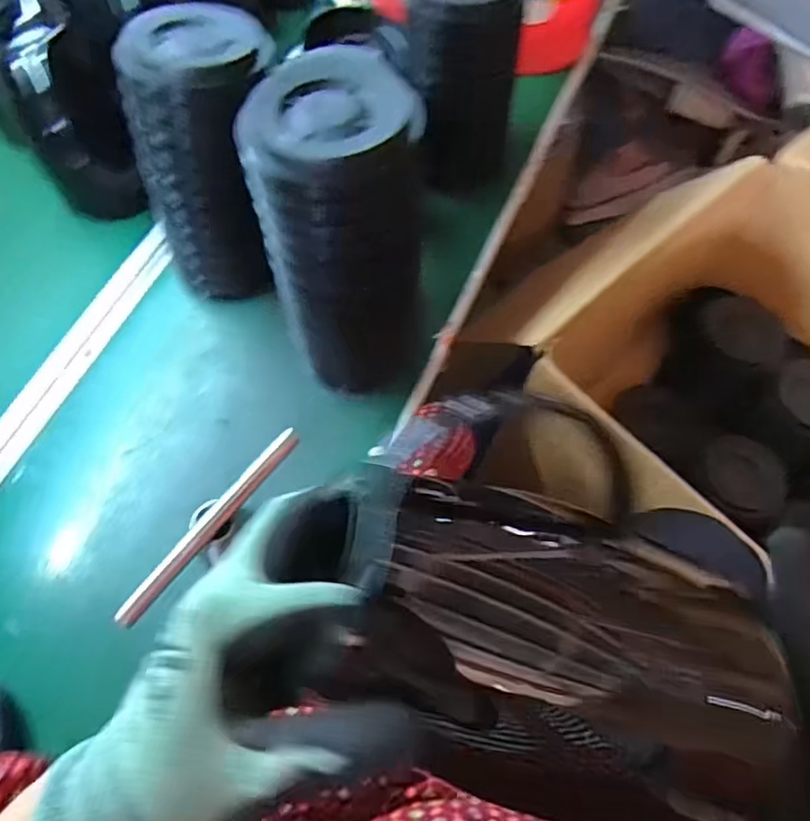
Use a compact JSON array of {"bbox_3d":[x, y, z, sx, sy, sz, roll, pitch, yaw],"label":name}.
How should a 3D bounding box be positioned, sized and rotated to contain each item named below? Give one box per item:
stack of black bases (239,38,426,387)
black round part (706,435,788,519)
[{"bbox_3d":[-0.047,-0.133,0.529,0.123,0.279,0.135,1,65,2],"label":"stack of black bases"},{"bbox_3d":[0.501,0.089,0.900,0.065,0.090,0.120,-14,68,-52],"label":"black round part"}]

